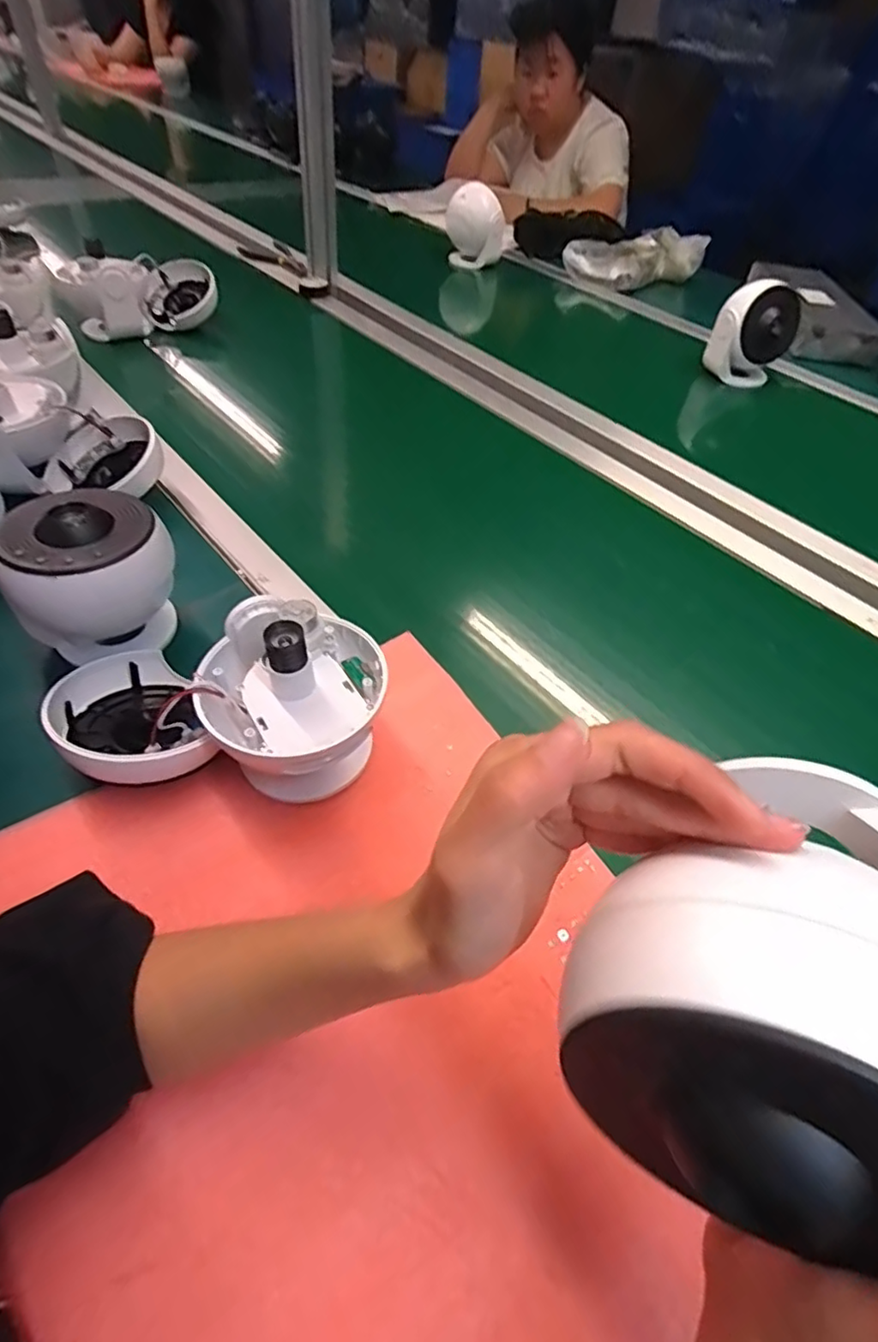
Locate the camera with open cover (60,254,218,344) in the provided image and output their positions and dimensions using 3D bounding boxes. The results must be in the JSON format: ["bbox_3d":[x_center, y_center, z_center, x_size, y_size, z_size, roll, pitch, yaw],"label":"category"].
[{"bbox_3d":[-0.434,-0.564,0.895,0.198,0.089,0.103,-11,51,-16],"label":"camera with open cover"}]

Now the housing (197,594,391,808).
[{"bbox_3d":[-0.094,0.020,0.394,0.111,0.108,0.110,1,48,-6],"label":"housing"}]

